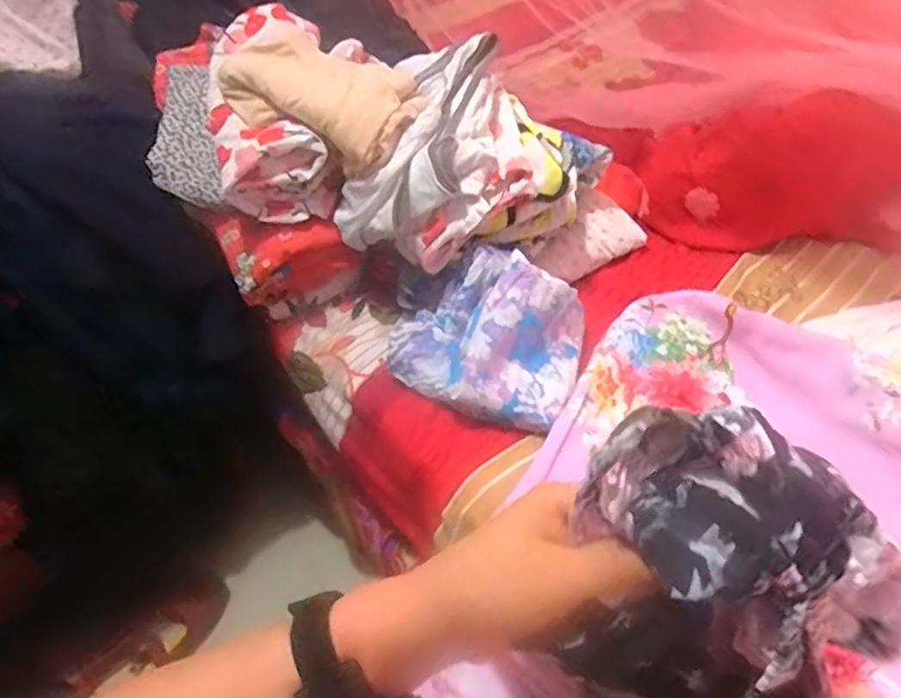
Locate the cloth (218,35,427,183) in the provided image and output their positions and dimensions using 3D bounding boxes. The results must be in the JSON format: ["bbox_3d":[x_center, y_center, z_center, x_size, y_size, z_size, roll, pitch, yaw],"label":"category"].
[{"bbox_3d":[-0.139,-0.258,0.682,0.121,0.063,0.232,-35,54,-27],"label":"cloth"}]

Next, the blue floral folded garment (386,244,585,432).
[{"bbox_3d":[0.042,-0.017,0.650,0.169,0.097,0.153,21,51,21],"label":"blue floral folded garment"}]

